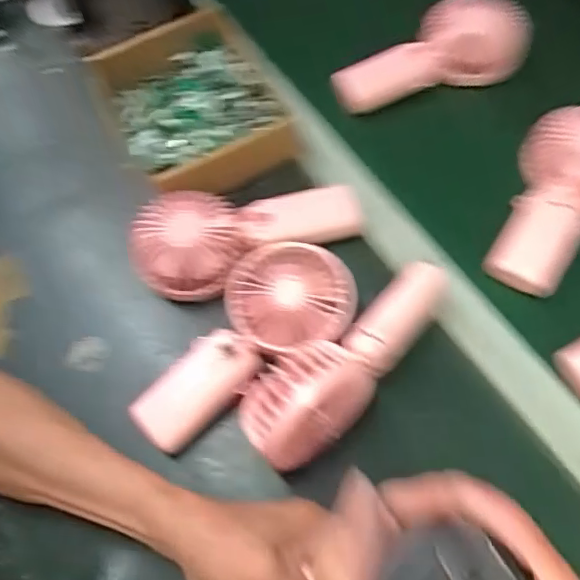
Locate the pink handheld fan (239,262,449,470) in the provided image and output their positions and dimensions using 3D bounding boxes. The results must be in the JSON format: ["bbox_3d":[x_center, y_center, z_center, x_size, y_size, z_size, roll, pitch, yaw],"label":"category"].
[{"bbox_3d":[0.046,0.050,0.402,0.186,0.080,0.058,-38,67,-16],"label":"pink handheld fan"}]

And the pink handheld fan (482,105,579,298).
[{"bbox_3d":[0.233,-0.078,0.486,0.096,0.044,0.179,30,83,17],"label":"pink handheld fan"}]

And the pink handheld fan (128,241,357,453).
[{"bbox_3d":[-0.041,0.036,0.440,0.185,0.046,0.093,-28,65,-11],"label":"pink handheld fan"}]

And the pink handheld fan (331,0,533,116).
[{"bbox_3d":[0.139,-0.237,0.586,0.192,0.051,0.083,-19,62,9],"label":"pink handheld fan"}]

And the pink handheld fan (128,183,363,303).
[{"bbox_3d":[-0.035,-0.043,0.473,0.186,0.040,0.084,-6,62,0],"label":"pink handheld fan"}]

